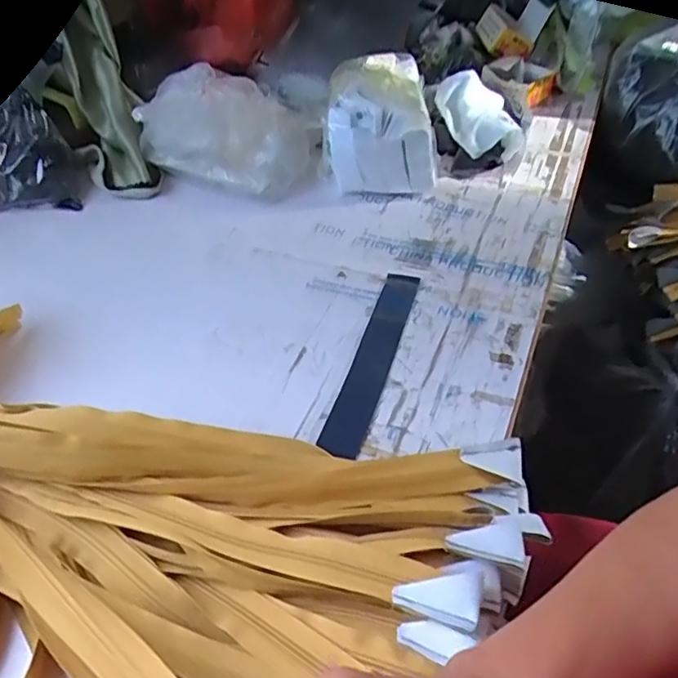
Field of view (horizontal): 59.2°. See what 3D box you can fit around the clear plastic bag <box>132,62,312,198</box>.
[{"bbox_3d":[-0.142,-0.279,0.798,0.224,0.116,0.111,17,50,20],"label":"clear plastic bag"}]

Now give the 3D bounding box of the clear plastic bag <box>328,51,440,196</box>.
[{"bbox_3d":[0.050,-0.290,0.797,0.129,0.118,0.201,-6,46,-1],"label":"clear plastic bag"}]

